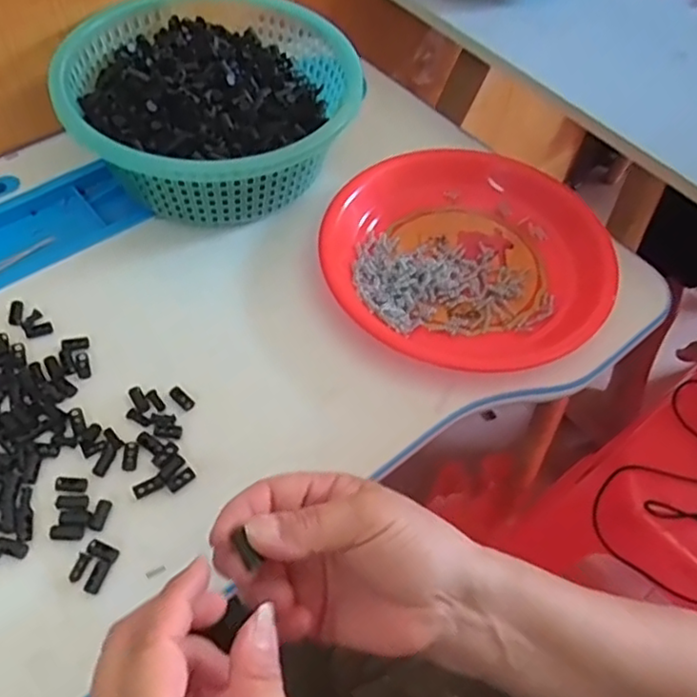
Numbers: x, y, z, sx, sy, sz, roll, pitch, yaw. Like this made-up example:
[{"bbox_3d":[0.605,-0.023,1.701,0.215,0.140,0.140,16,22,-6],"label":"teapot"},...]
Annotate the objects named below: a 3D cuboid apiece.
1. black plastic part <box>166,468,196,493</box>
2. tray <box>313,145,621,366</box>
[{"bbox_3d":[-0.106,0.083,0.414,0.018,0.004,0.008,-33,65,-23],"label":"black plastic part"},{"bbox_3d":[0.094,-0.072,0.515,0.218,0.043,0.226,39,62,20],"label":"tray"}]

